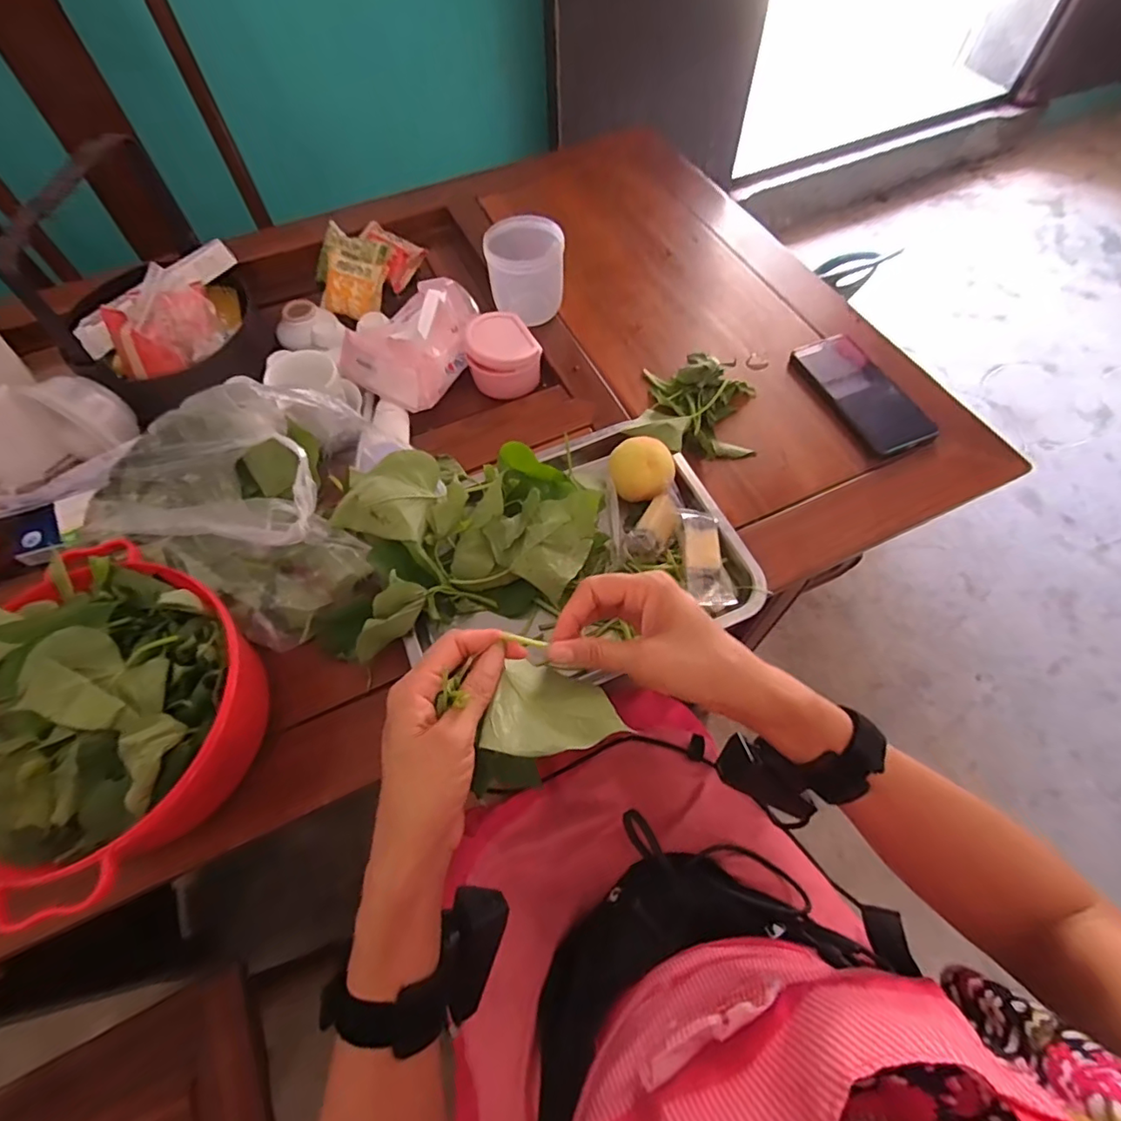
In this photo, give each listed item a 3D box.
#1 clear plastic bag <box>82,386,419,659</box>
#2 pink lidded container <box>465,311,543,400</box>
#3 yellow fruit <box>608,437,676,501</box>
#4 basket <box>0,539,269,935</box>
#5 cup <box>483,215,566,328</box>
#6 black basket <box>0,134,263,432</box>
[{"bbox_3d":[-0.256,-0.060,0.490,0.245,0.139,0.209,27,66,15],"label":"clear plastic bag"},{"bbox_3d":[-0.067,-0.240,0.657,0.084,0.066,0.085,-13,62,-5],"label":"pink lidded container"},{"bbox_3d":[0.078,-0.084,0.534,0.060,0.047,0.057,-2,62,1],"label":"yellow fruit"},{"bbox_3d":[-0.328,0.110,0.396,0.216,0.102,0.216,24,65,14],"label":"basket"},{"bbox_3d":[-0.039,-0.328,0.652,0.087,0.097,0.081,-1,62,1],"label":"cup"},{"bbox_3d":[-0.460,-0.308,0.608,0.192,0.195,0.191,-34,66,-15],"label":"black basket"}]

